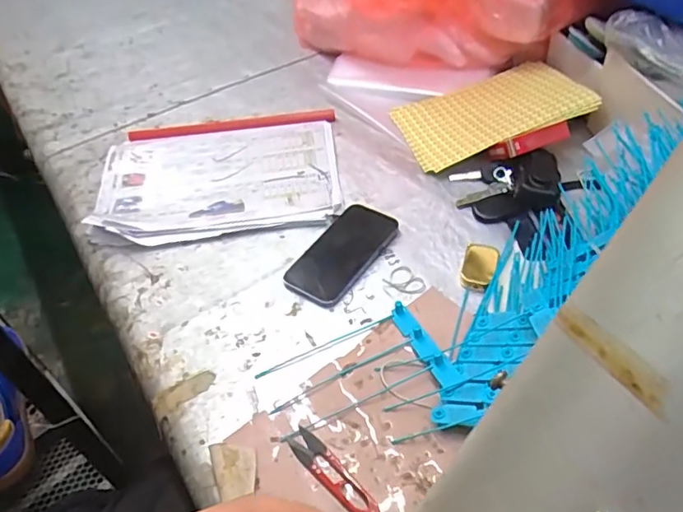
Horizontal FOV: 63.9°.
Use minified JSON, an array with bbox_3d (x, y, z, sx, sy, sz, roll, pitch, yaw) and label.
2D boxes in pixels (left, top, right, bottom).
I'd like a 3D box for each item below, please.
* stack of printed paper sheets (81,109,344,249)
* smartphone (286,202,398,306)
[{"bbox_3d":[-0.170,-0.115,0.744,0.322,0.015,0.238,-6,44,0],"label":"stack of printed paper sheets"},{"bbox_3d":[0.003,-0.005,0.629,0.075,0.013,0.149,26,54,27],"label":"smartphone"}]

